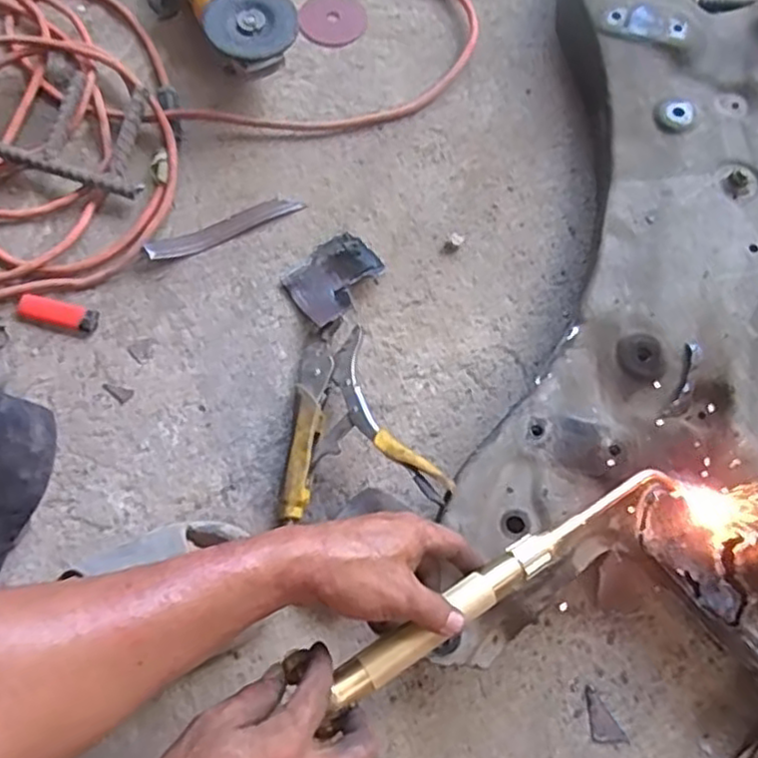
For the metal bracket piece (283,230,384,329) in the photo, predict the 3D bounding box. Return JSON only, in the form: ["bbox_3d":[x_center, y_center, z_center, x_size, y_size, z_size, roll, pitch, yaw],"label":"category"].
[{"bbox_3d":[-0.046,-0.107,0.730,0.078,0.021,0.101,42,76,14],"label":"metal bracket piece"}]

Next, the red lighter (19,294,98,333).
[{"bbox_3d":[-0.324,-0.067,0.710,0.079,0.013,0.025,10,71,4],"label":"red lighter"}]

